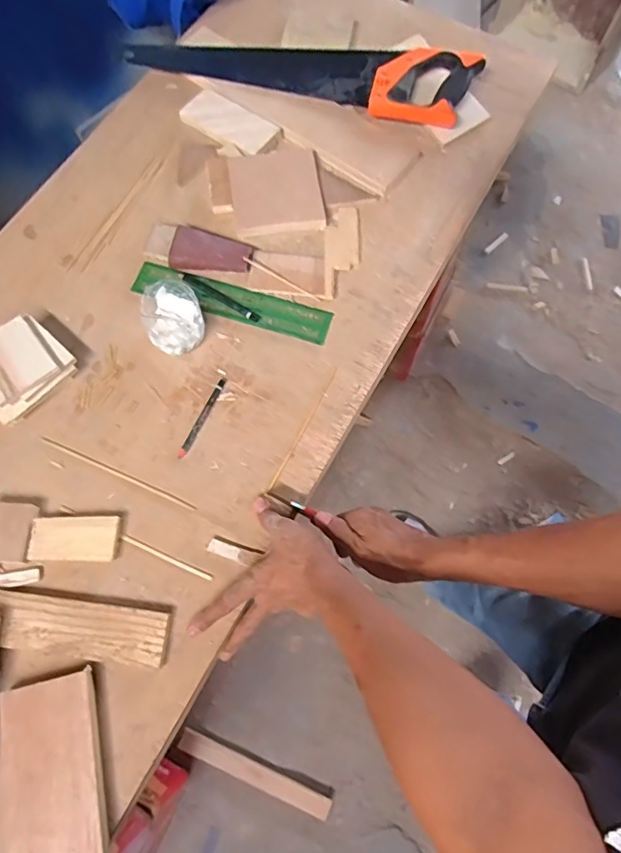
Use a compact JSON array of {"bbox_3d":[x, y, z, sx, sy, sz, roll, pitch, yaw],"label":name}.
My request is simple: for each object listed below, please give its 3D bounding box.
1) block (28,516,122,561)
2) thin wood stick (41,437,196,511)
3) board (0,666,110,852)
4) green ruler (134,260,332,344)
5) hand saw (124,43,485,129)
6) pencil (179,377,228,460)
[{"bbox_3d":[-0.240,0.114,0.536,0.085,0.011,0.044,0,70,1],"label":"block"},{"bbox_3d":[-0.215,0.052,0.586,0.192,0.009,0.006,23,71,9],"label":"thin wood stick"},{"bbox_3d":[-0.225,0.324,0.459,0.084,0.015,0.188,-13,70,-3],"label":"board"},{"bbox_3d":[-0.098,-0.156,0.656,0.250,0.006,0.046,17,70,5],"label":"green ruler"},{"bbox_3d":[-0.020,-0.514,0.753,0.507,0.039,0.114,11,71,5],"label":"hand saw"},{"bbox_3d":[-0.125,-0.012,0.609,0.010,0.004,0.106,21,72,9],"label":"pencil"}]

